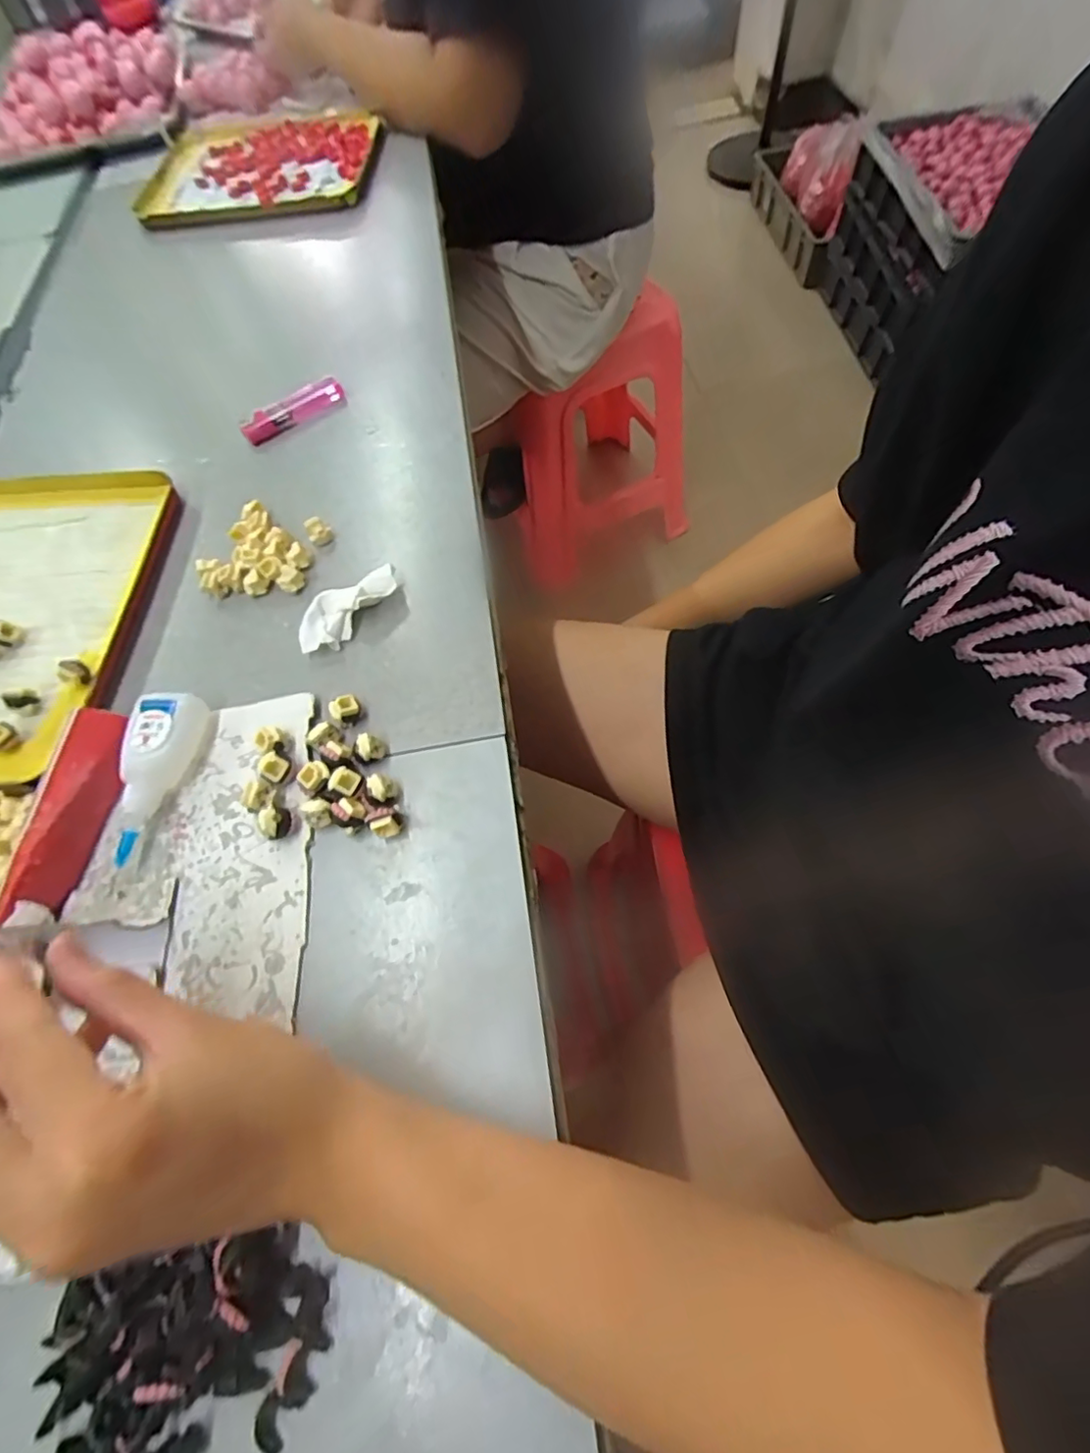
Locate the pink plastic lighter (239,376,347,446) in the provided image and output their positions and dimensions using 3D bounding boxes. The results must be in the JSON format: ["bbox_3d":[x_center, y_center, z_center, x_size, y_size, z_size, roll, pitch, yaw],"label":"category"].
[{"bbox_3d":[-0.192,-0.243,0.436,0.082,0.015,0.018,-34,66,-13],"label":"pink plastic lighter"}]

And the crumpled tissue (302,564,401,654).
[{"bbox_3d":[-0.116,-0.069,0.339,0.063,0.015,0.033,-25,64,-9],"label":"crumpled tissue"}]

